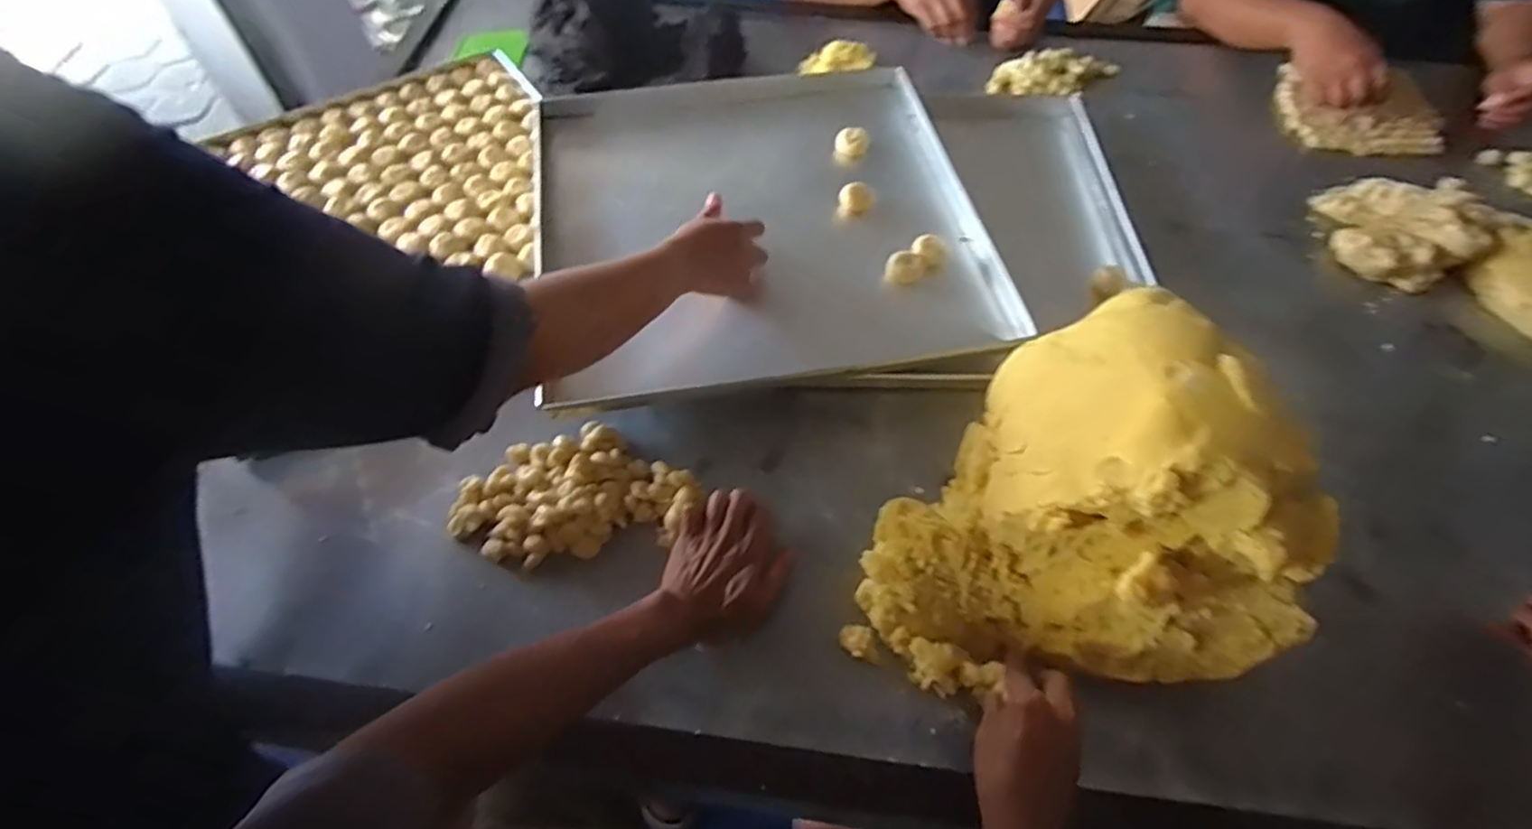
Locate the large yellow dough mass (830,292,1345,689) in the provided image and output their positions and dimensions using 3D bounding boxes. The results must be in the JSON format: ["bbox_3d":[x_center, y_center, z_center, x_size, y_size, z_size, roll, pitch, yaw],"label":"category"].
[{"bbox_3d":[0.257,0.092,0.533,0.265,0.204,0.300,38,64,21],"label":"large yellow dough mass"}]

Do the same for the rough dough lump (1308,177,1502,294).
[{"bbox_3d":[0.781,-0.240,0.851,0.174,0.063,0.174,-32,64,-20],"label":"rough dough lump"}]

